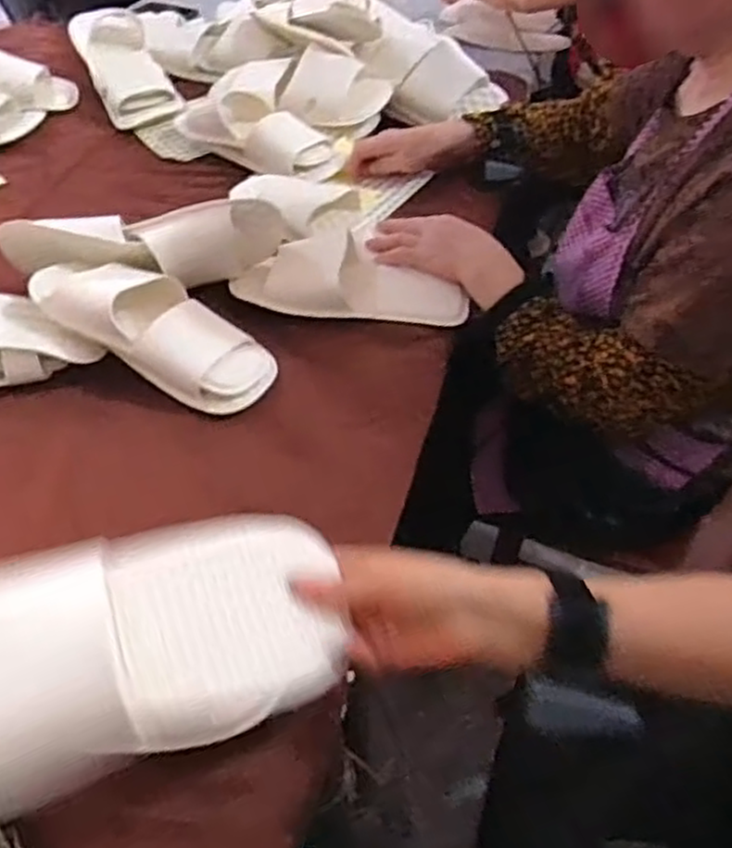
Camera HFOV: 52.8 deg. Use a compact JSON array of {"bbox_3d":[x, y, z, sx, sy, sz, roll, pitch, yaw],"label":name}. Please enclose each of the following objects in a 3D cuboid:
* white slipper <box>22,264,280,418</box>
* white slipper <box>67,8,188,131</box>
[{"bbox_3d":[-0.218,-0.104,0.757,0.261,0.072,0.100,23,52,19],"label":"white slipper"},{"bbox_3d":[-0.380,-0.569,1.169,0.117,0.048,0.286,-20,69,-18],"label":"white slipper"}]

